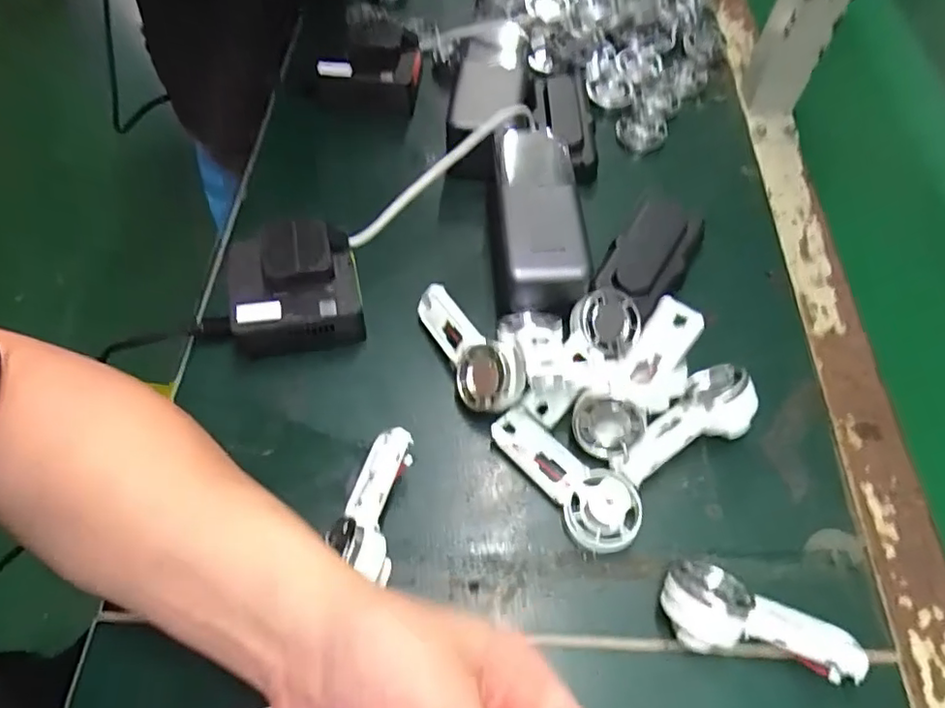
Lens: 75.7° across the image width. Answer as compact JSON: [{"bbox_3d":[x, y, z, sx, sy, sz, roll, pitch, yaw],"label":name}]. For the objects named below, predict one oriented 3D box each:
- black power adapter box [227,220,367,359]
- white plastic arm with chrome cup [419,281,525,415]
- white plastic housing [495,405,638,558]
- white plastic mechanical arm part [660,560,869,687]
[{"bbox_3d":[-0.112,-0.041,0.387,0.081,0.055,0.071,-7,58,-5],"label":"black power adapter box"},{"bbox_3d":[-0.002,-0.005,0.372,0.039,0.017,0.092,-47,57,18],"label":"white plastic arm with chrome cup"},{"bbox_3d":[0.050,0.066,0.335,0.038,0.031,0.093,-39,66,-23],"label":"white plastic housing"},{"bbox_3d":[0.139,0.129,0.293,0.094,0.038,0.038,13,58,7],"label":"white plastic mechanical arm part"}]

